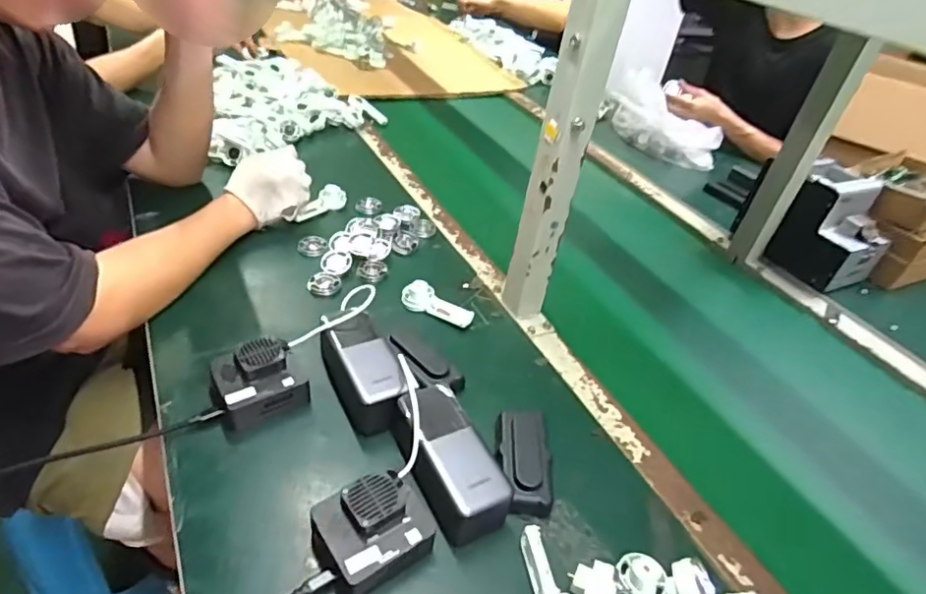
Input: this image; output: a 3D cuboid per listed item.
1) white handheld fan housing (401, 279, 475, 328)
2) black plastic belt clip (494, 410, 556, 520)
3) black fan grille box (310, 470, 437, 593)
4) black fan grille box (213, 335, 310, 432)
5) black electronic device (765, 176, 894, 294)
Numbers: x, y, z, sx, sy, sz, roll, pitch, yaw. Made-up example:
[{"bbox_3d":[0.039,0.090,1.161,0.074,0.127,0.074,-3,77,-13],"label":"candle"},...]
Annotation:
[{"bbox_3d":[-0.032,0.008,0.679,0.092,0.025,0.032,22,40,15],"label":"white handheld fan housing"},{"bbox_3d":[0.059,0.153,0.524,0.048,0.031,0.097,6,38,-5],"label":"black plastic belt clip"},{"bbox_3d":[-0.072,0.185,0.440,0.084,0.046,0.072,-17,46,-31],"label":"black fan grille box"},{"bbox_3d":[-0.201,0.081,0.542,0.082,0.048,0.078,-19,47,-33],"label":"black fan grille box"},{"bbox_3d":[0.580,-0.096,0.860,0.133,0.148,0.107,-10,42,-24],"label":"black electronic device"}]

